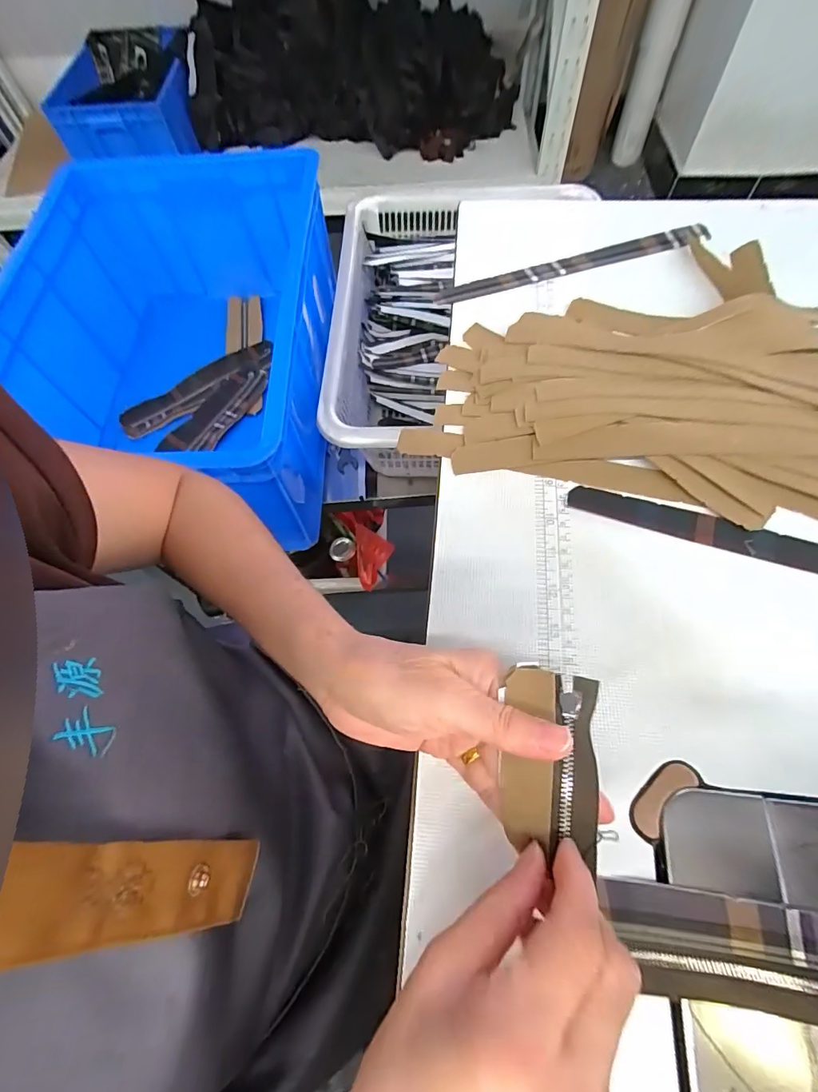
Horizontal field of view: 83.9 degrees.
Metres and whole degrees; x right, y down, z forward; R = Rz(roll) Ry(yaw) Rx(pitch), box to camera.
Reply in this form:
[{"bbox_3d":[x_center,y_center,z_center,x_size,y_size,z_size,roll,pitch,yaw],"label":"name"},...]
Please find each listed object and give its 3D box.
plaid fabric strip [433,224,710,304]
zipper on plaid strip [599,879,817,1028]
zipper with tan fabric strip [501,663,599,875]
[{"bbox_3d":[0.146,-0.251,0.406,0.252,0.007,0.020,-16,67,-5],"label":"plaid fabric strip"},{"bbox_3d":[0.149,0.182,0.204,0.114,0.007,0.041,3,64,9],"label":"zipper on plaid strip"},{"bbox_3d":[0.062,0.093,0.201,0.042,0.010,0.072,10,76,1],"label":"zipper with tan fabric strip"}]

